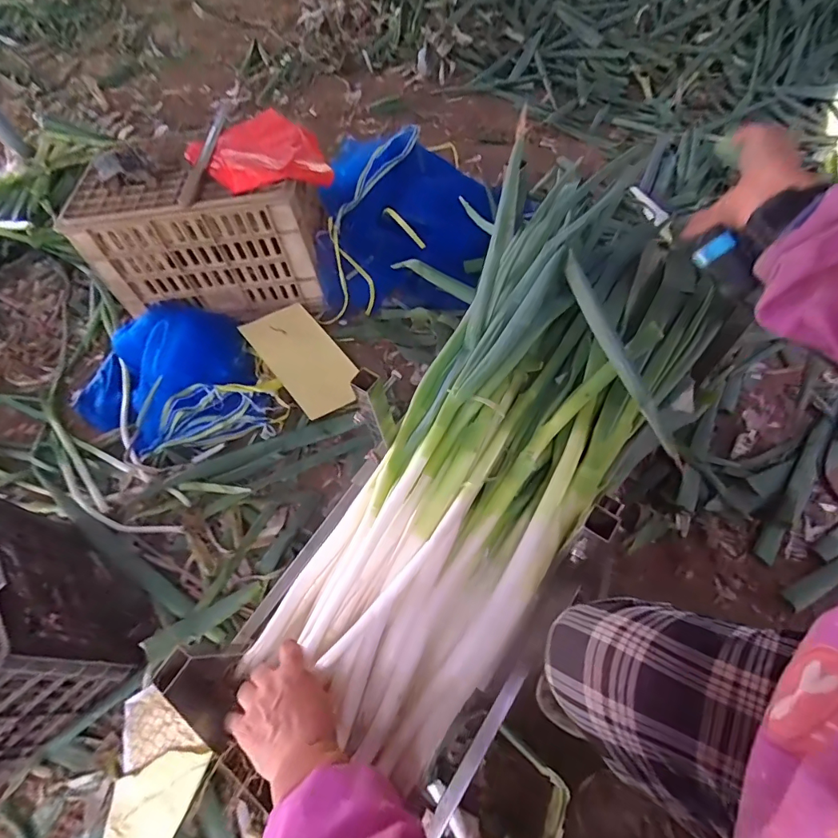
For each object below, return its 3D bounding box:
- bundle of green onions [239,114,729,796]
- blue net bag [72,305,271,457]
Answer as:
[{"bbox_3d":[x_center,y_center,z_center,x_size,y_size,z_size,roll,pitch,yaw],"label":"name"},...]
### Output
[{"bbox_3d":[0.101,0.025,0.551,0.274,0.122,0.721,29,81,19],"label":"bundle of green onions"},{"bbox_3d":[-0.541,-0.095,0.977,0.464,0.112,0.345,30,66,20],"label":"blue net bag"}]

